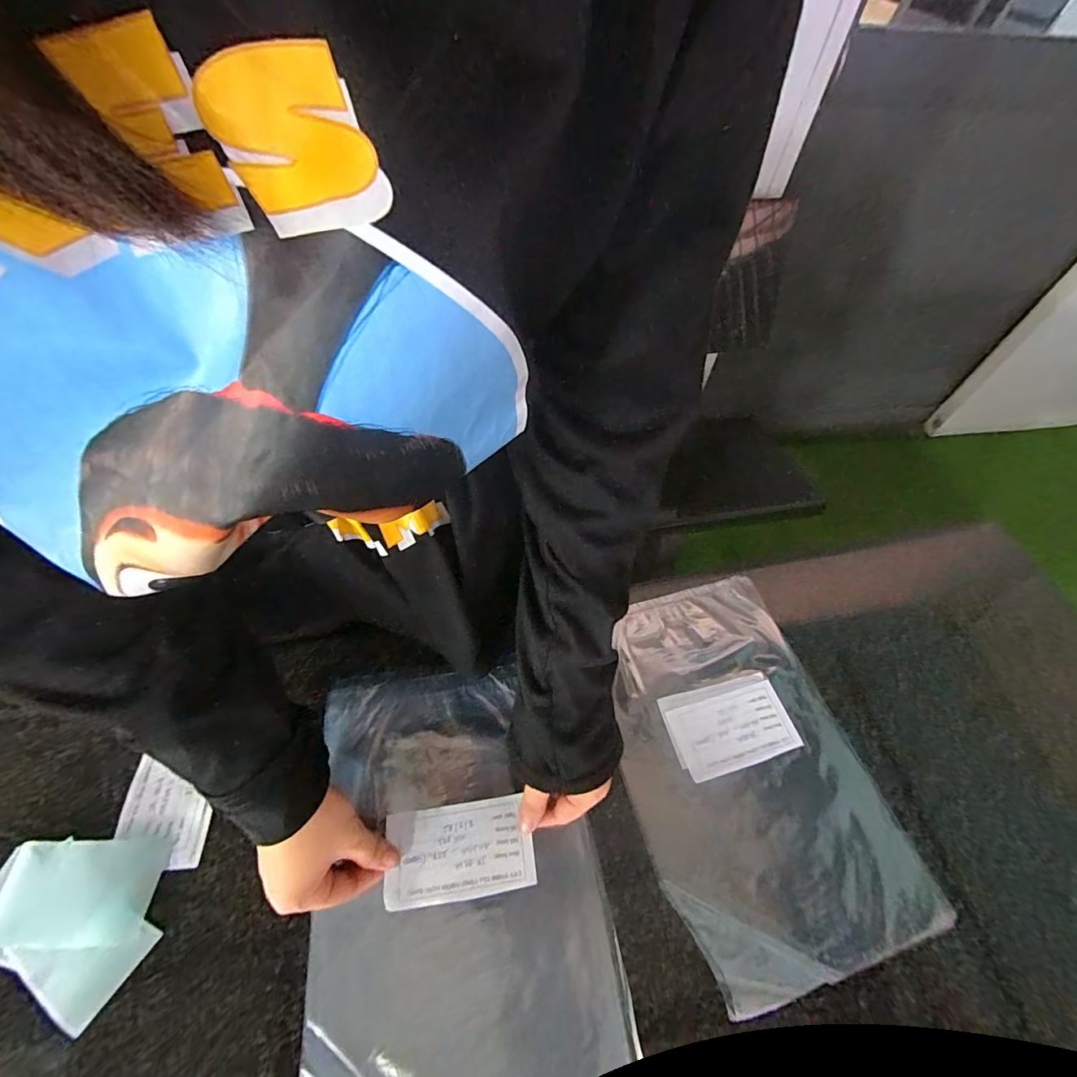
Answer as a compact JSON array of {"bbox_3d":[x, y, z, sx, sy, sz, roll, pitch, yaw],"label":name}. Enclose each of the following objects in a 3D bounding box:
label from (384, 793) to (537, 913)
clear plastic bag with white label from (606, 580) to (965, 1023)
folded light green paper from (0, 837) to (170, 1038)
[{"bbox_3d":[-0.057,0.226,0.339,0.101,0.009,0.058,-5,58,-7],"label":"label"},{"bbox_3d":[0.166,0.178,0.393,0.194,0.018,0.288,-13,59,-11],"label":"clear plastic bag with white label"},{"bbox_3d":[-0.320,0.251,0.322,0.126,0.007,0.090,20,57,10],"label":"folded light green paper"}]

